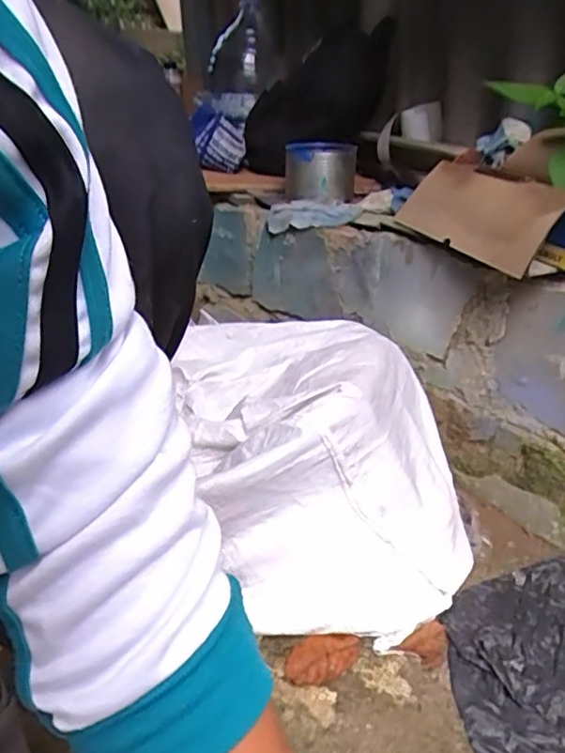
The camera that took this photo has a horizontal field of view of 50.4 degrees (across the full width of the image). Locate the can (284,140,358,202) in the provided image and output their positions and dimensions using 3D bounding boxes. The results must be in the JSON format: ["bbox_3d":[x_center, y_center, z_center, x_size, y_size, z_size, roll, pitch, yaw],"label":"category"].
[{"bbox_3d":[0.080,-0.424,1.241,0.148,0.112,0.129,0,26,-1],"label":"can"}]

